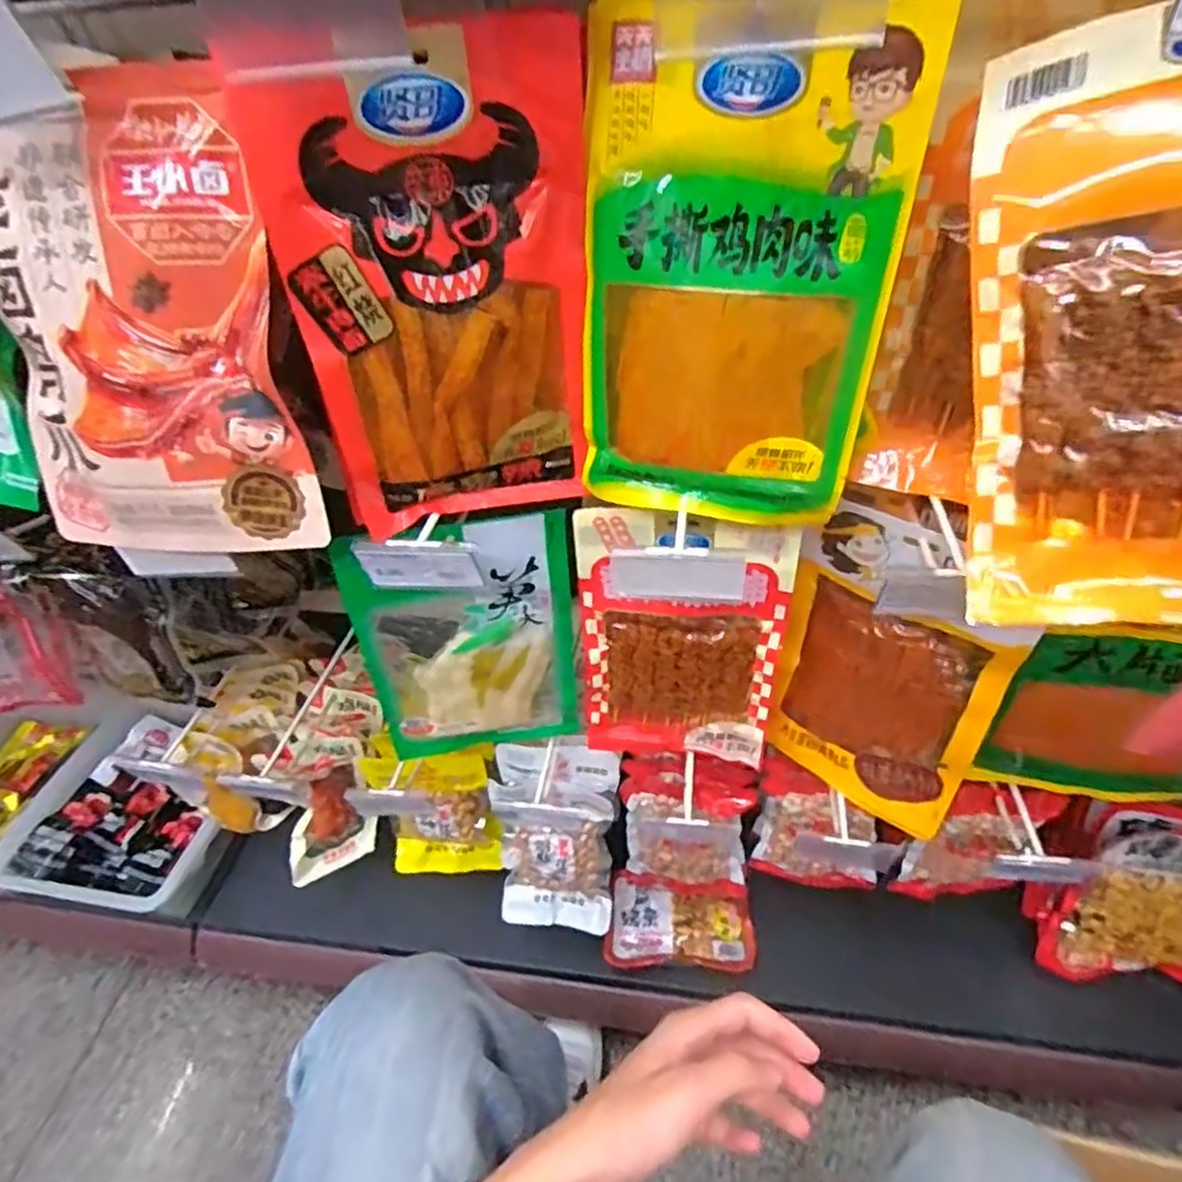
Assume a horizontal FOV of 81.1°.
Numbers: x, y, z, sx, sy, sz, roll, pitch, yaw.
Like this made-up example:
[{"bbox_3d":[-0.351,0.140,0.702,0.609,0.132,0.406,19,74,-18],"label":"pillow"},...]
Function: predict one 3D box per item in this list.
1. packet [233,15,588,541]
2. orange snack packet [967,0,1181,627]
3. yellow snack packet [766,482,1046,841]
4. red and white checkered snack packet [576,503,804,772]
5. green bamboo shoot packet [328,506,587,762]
[{"bbox_3d":[-0.078,-0.161,0.404,0.160,0.250,0.039,-8,42,-4],"label":"packet"},{"bbox_3d":[0.247,-0.102,0.280,0.158,0.240,0.030,3,21,31],"label":"orange snack packet"},{"bbox_3d":[0.238,0.063,0.561,0.166,0.281,0.043,28,43,31],"label":"yellow snack packet"},{"bbox_3d":[0.074,0.049,0.584,0.165,0.261,0.031,4,42,9],"label":"red and white checkered snack packet"},{"bbox_3d":[-0.098,0.049,0.582,0.177,0.252,0.037,-7,41,-3],"label":"green bamboo shoot packet"}]

